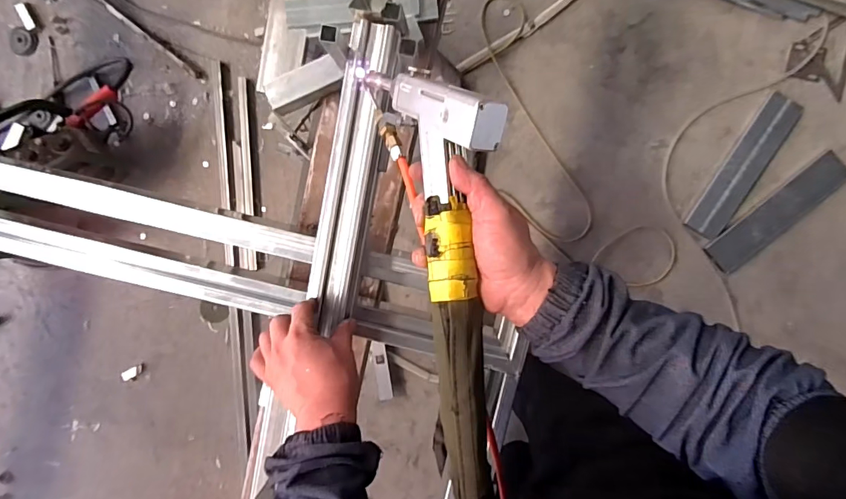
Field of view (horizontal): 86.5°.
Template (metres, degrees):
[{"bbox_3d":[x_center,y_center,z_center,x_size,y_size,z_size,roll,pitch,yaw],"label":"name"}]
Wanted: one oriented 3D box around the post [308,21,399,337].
[{"bbox_3d":[-0.087,-0.089,0.549,0.065,0.023,0.358,9,94,2],"label":"post"}]

